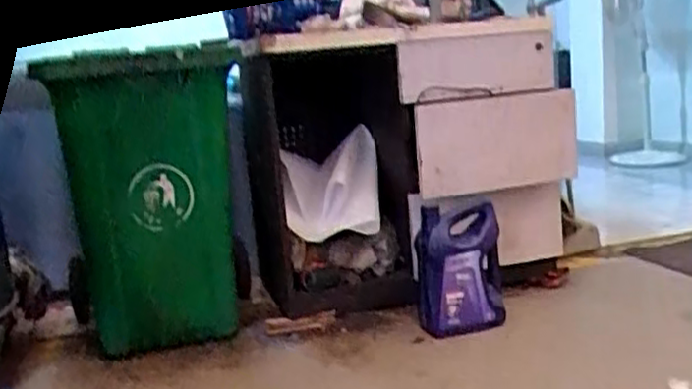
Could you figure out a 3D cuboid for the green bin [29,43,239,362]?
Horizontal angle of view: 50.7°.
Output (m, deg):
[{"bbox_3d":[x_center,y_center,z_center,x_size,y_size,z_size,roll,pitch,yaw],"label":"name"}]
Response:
[{"bbox_3d":[-0.440,0.041,1.737,0.422,0.722,0.405,-7,10,-15],"label":"green bin"}]

